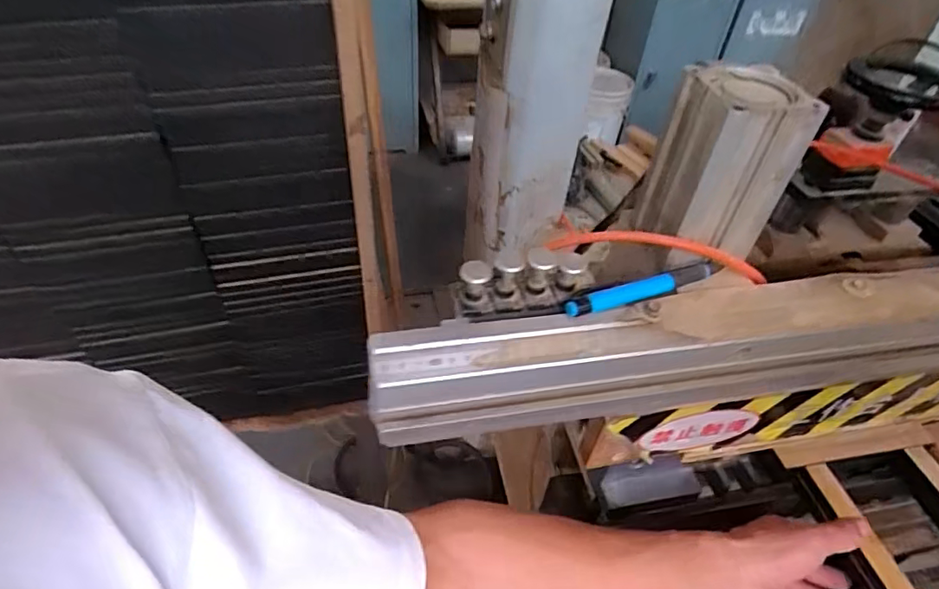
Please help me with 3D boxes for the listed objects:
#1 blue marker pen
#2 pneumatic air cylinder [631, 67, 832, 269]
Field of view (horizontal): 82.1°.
[{"bbox_3d":[0.118,-0.004,0.359,0.119,0.010,0.011,-14,48,-18],"label":"blue marker pen"},{"bbox_3d":[0.160,-0.083,0.356,0.067,0.113,0.067,-8,46,-12],"label":"pneumatic air cylinder"}]

